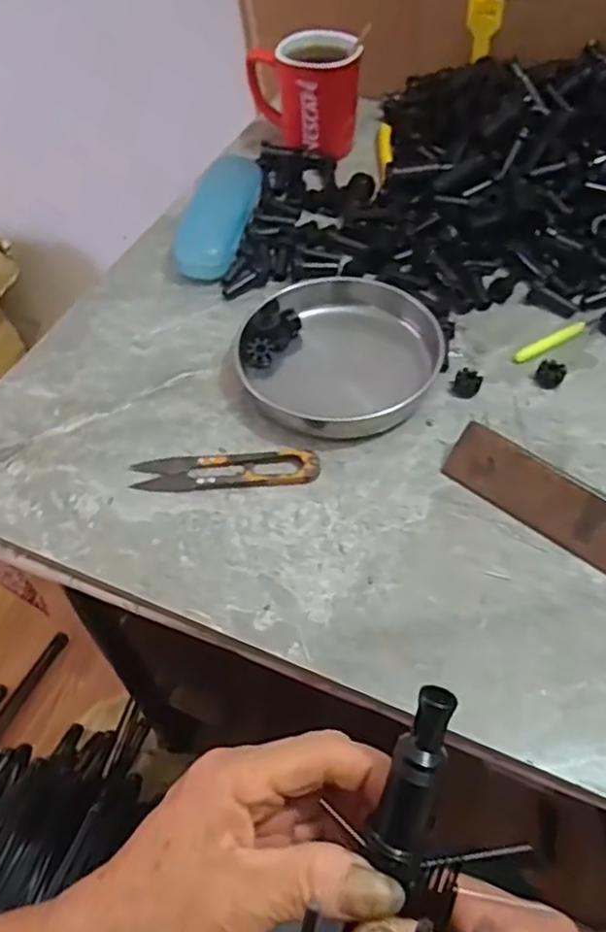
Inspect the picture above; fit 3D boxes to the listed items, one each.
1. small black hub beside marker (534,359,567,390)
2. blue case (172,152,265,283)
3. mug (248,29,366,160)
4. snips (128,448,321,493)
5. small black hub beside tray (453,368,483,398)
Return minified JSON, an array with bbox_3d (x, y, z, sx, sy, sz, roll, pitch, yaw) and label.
[{"bbox_3d":[0.171,-0.063,0.473,0.019,0.014,0.014,21,57,15],"label":"small black hub beside marker"},{"bbox_3d":[-0.068,-0.213,0.581,0.047,0.035,0.139,10,54,8],"label":"blue case"},{"bbox_3d":[0.003,-0.345,0.640,0.101,0.087,0.074,-8,54,-5],"label":"mug"},{"bbox_3d":[-0.048,0.001,0.429,0.116,0.009,0.026,-2,54,-1],"label":"snips"},{"bbox_3d":[0.113,-0.056,0.470,0.018,0.013,0.016,16,56,12],"label":"small black hub beside tray"}]

